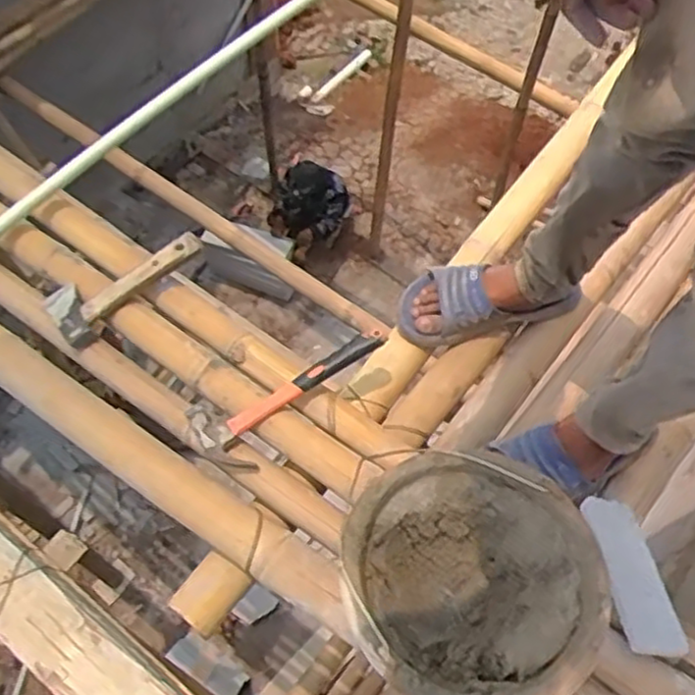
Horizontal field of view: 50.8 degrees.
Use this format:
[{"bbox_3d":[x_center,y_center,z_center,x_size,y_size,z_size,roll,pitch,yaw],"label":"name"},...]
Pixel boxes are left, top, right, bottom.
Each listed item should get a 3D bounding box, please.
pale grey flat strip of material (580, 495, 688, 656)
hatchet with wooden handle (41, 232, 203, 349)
[{"bbox_3d":[0.350,0.275,0.905,0.065,0.011,0.216,-8,39,4],"label":"pale grey flat strip of material"},{"bbox_3d":[-0.322,-0.104,1.053,0.233,0.051,0.098,-36,69,-19],"label":"hatchet with wooden handle"}]

